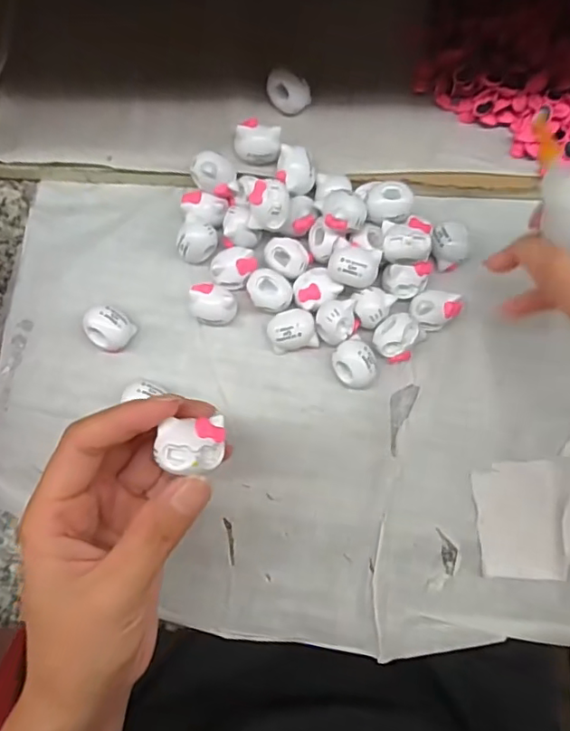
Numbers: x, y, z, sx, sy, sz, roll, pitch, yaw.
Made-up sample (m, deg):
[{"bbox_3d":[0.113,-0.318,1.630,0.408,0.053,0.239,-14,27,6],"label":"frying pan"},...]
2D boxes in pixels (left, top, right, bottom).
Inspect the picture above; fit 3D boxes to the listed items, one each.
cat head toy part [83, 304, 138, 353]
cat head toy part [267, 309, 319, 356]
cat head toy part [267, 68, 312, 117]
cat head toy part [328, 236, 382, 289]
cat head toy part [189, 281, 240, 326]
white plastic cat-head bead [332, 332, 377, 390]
[{"bbox_3d":[-0.094,-0.019,0.297,0.021,0.023,0.021,0,77,0],"label":"cat head toy part"},{"bbox_3d":[0.004,-0.019,0.296,0.025,0.019,0.021,-10,77,-2],"label":"cat head toy part"},{"bbox_3d":[0.002,-0.155,0.318,0.019,0.018,0.023,-43,80,-9],"label":"cat head toy part"},{"bbox_3d":[0.035,-0.052,0.287,0.026,0.013,0.023,19,78,5],"label":"cat head toy part"},{"bbox_3d":[-0.038,-0.033,0.300,0.023,0.019,0.019,8,77,2],"label":"cat head toy part"},{"bbox_3d":[0.037,-0.001,0.292,0.021,0.020,0.025,-33,79,-7],"label":"white plastic cat-head bead"}]

